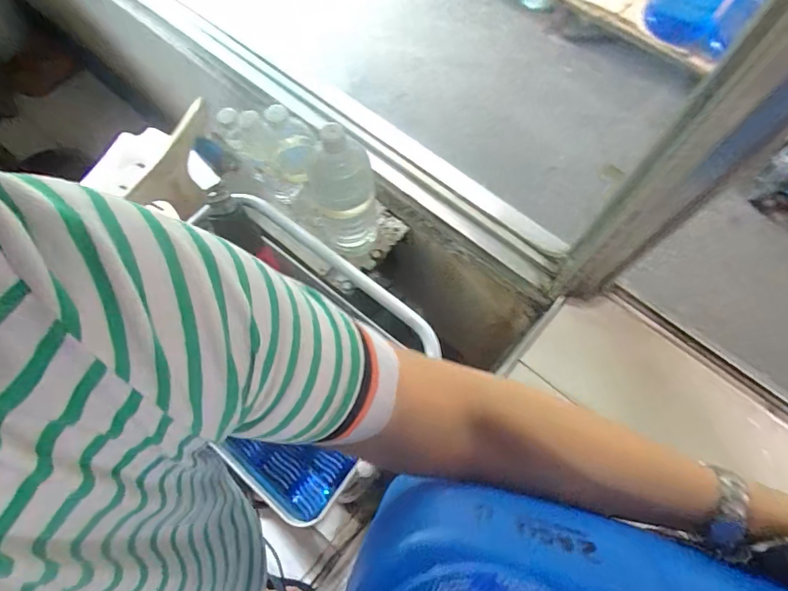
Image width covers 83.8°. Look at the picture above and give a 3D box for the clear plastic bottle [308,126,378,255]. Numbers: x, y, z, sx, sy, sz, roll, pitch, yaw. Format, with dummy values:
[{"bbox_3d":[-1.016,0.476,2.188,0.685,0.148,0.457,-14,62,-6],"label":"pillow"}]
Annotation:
[{"bbox_3d":[-0.075,-0.151,0.650,0.086,0.284,0.094,-6,69,-2],"label":"clear plastic bottle"}]

